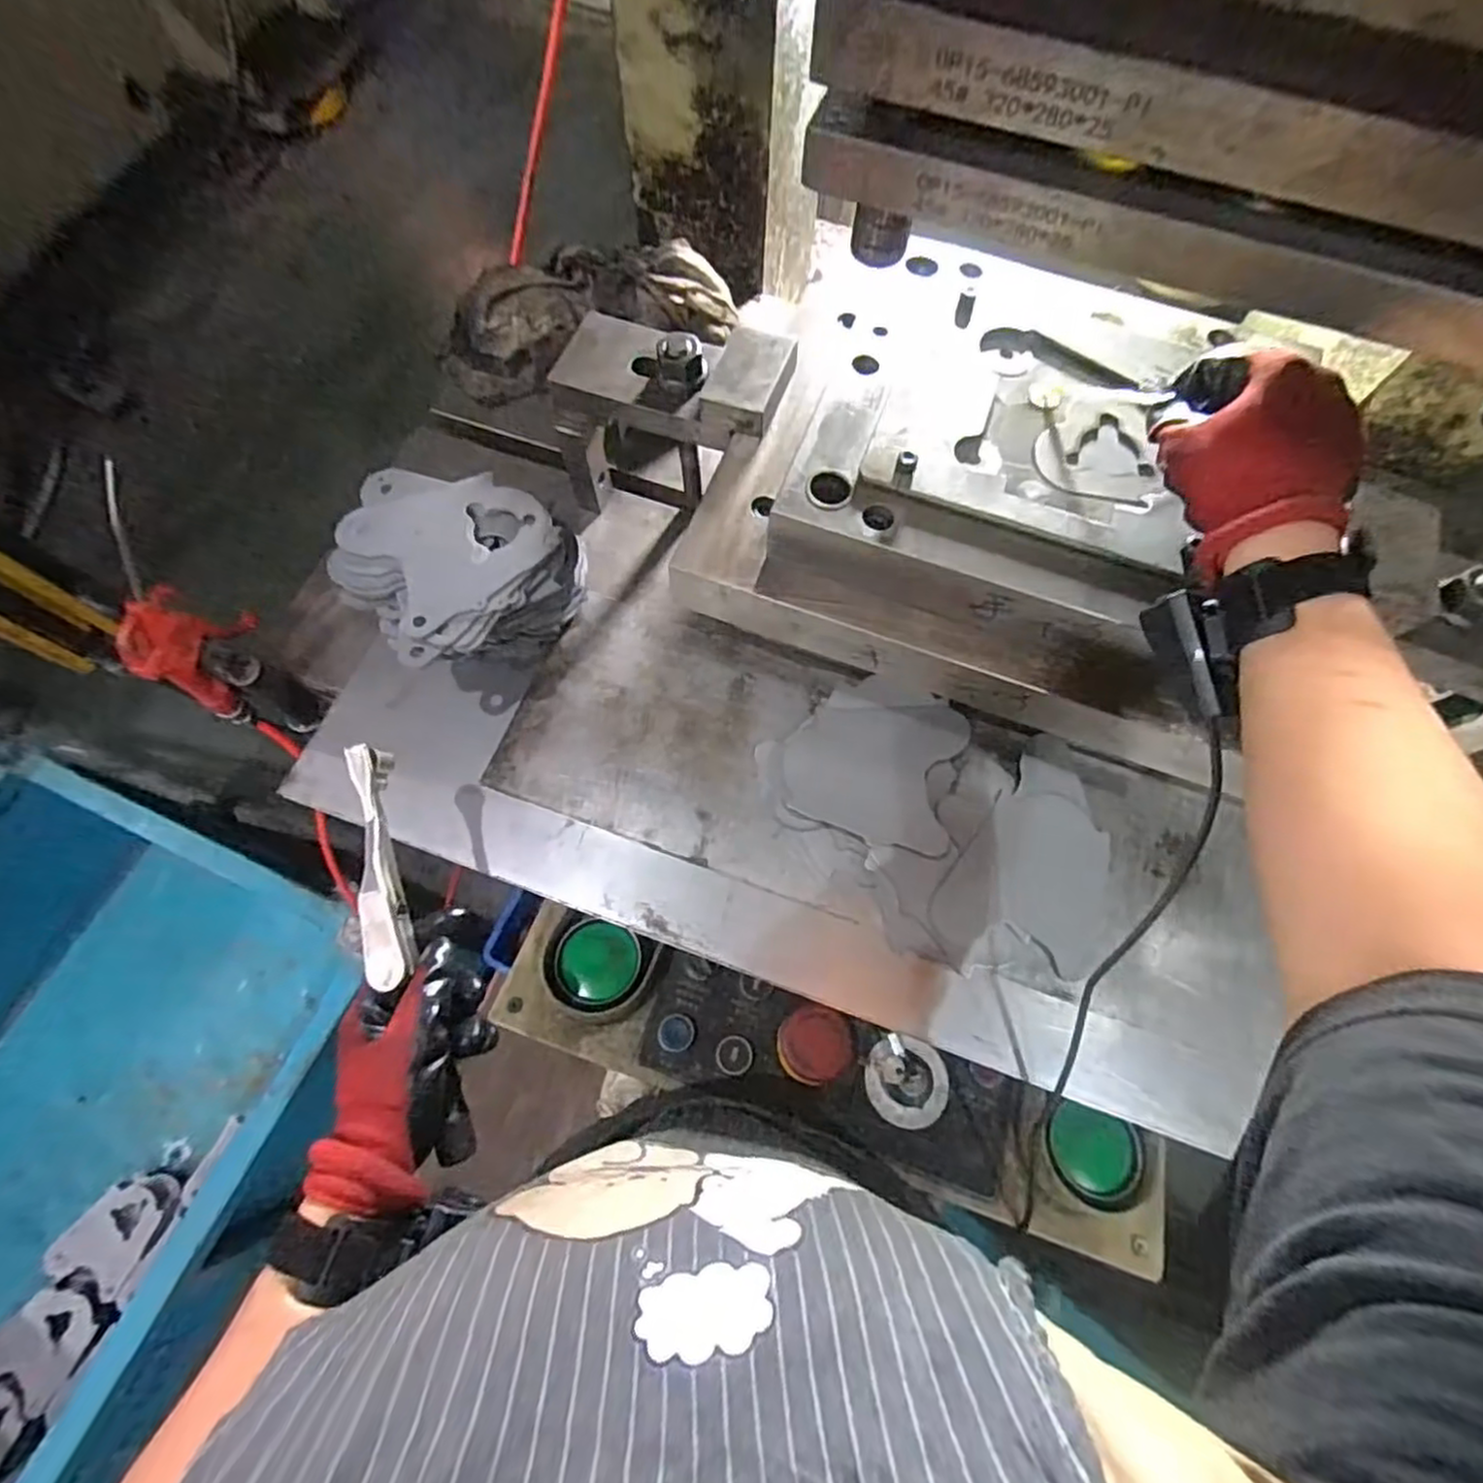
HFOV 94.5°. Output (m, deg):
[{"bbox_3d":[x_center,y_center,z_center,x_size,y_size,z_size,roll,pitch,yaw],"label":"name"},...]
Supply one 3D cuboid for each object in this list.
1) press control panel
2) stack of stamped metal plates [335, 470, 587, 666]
[{"bbox_3d":[0.065,0.277,0.563,0.548,0.057,0.112,19,70,6],"label":"press control panel"},{"bbox_3d":[-0.236,-0.141,0.574,0.186,0.112,0.171,36,72,12],"label":"stack of stamped metal plates"}]

